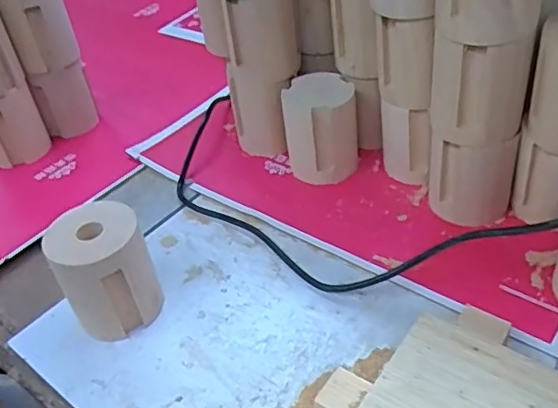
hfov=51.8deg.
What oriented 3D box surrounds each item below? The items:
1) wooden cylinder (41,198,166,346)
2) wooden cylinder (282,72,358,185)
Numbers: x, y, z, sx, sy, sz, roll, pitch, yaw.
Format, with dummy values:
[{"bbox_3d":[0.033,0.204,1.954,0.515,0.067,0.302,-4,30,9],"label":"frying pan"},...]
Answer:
[{"bbox_3d":[-0.152,0.060,0.503,0.073,0.102,0.064,-29,44,-25],"label":"wooden cylinder"},{"bbox_3d":[0.047,-0.084,0.651,0.077,0.107,0.075,-4,39,4],"label":"wooden cylinder"}]

